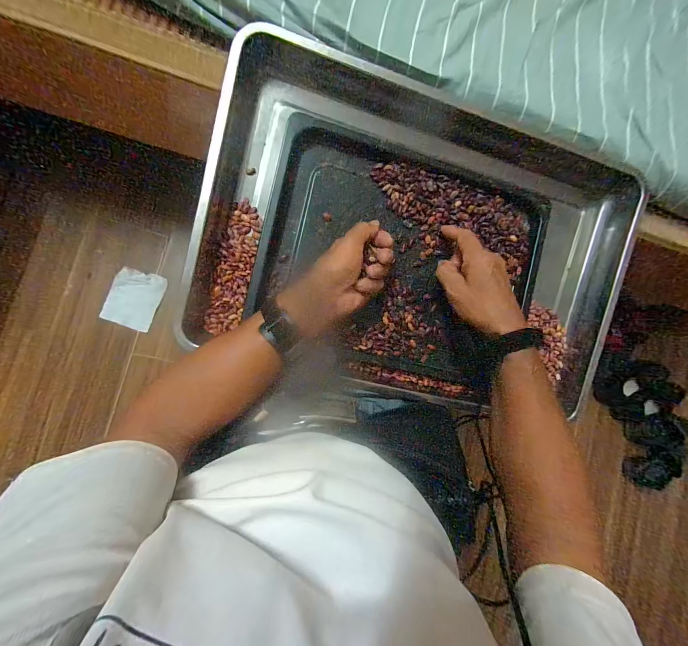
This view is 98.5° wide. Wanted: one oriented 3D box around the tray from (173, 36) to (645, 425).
[{"bbox_3d":[0.113,-0.104,0.411,0.566,0.068,0.401,15,86,-9],"label":"tray"}]

